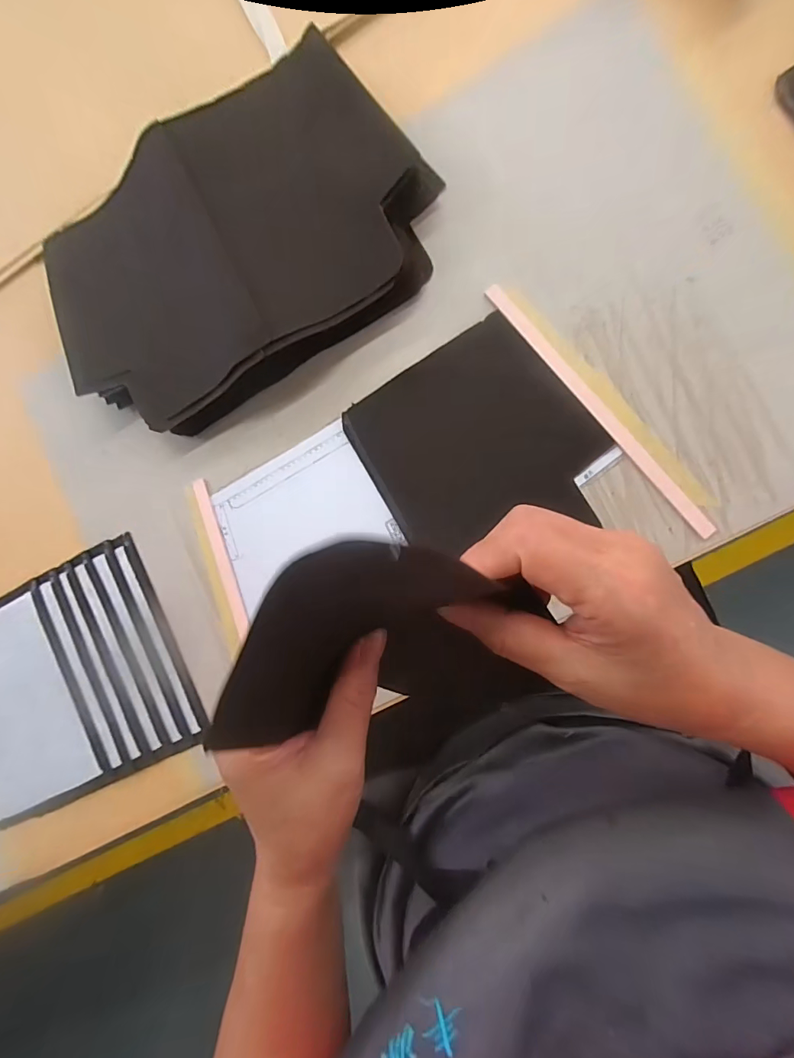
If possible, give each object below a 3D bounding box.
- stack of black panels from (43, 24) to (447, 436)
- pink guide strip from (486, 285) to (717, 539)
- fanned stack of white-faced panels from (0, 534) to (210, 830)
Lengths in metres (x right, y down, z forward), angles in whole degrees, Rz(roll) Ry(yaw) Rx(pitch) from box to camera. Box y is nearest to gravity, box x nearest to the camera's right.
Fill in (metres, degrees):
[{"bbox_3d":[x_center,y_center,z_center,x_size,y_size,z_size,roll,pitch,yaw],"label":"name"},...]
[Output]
[{"bbox_3d":[-0.114,-0.190,0.315,0.277,0.052,0.167,-31,84,7],"label":"stack of black panels"},{"bbox_3d":[0.132,-0.081,0.299,0.010,0.004,0.216,-38,84,6],"label":"pink guide strip"},{"bbox_3d":[-0.272,0.127,0.359,0.208,0.019,0.174,-24,85,8],"label":"fanned stack of white-faced panels"}]

